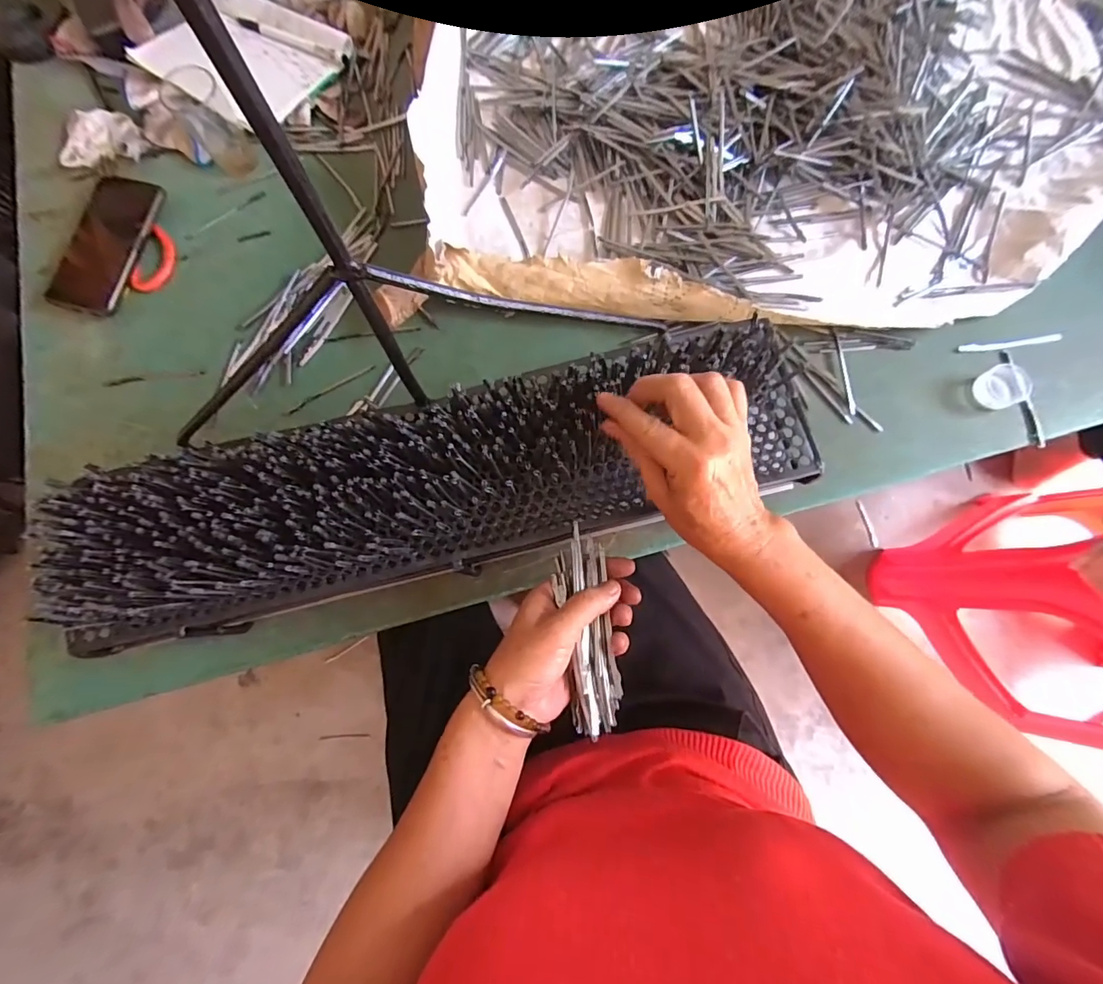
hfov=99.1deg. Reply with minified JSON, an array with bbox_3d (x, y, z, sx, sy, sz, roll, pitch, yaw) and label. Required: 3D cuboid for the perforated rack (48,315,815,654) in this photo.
[{"bbox_3d":[-0.084,-0.008,0.364,0.576,0.062,0.127,-15,77,-4],"label":"perforated rack"}]

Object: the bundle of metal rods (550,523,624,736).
[{"bbox_3d":[0.026,0.096,0.339,0.037,0.020,0.141,-5,69,0],"label":"bundle of metal rods"}]

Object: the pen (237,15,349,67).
[{"bbox_3d":[-0.322,-0.553,0.573,0.167,0.012,0.017,27,79,7],"label":"pen"}]

